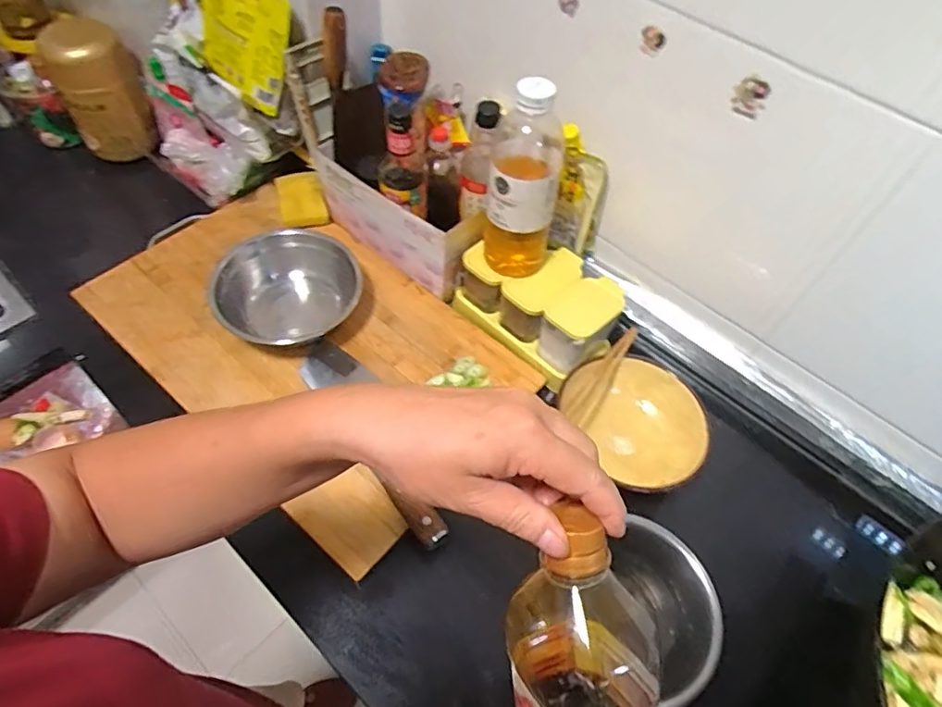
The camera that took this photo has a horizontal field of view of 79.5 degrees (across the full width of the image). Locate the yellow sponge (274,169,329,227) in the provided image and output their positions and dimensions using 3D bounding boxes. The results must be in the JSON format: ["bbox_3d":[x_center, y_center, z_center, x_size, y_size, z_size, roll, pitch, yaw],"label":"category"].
[{"bbox_3d":[-0.262,-0.238,0.876,0.066,0.032,0.103,-17,59,-16],"label":"yellow sponge"}]

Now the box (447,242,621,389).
[{"bbox_3d":[0.092,-0.071,0.776,0.206,0.095,0.128,39,62,20],"label":"box"}]

